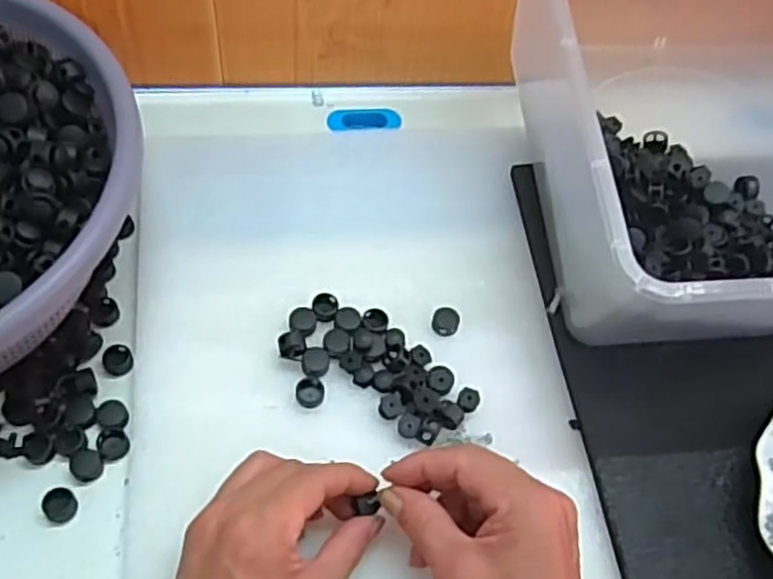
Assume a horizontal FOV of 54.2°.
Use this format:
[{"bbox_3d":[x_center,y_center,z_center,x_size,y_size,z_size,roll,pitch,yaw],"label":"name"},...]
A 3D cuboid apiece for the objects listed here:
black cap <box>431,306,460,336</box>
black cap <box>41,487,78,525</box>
[{"bbox_3d":[0.038,0.020,0.483,0.017,0.007,0.019,14,60,6],"label":"black cap"},{"bbox_3d":[-0.179,0.118,0.413,0.019,0.005,0.017,40,66,19],"label":"black cap"}]

